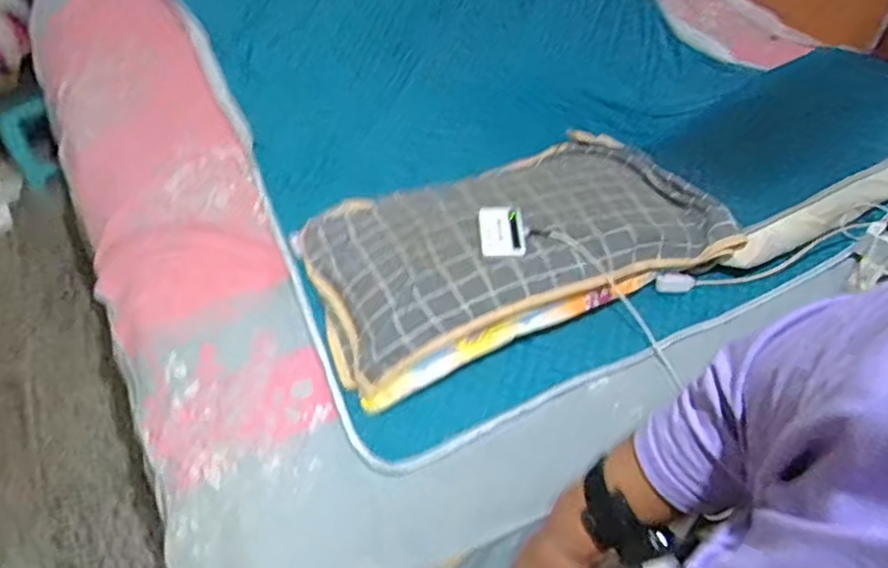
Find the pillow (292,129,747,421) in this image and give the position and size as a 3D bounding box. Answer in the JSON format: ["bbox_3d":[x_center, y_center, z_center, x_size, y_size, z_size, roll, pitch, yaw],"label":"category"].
[{"bbox_3d":[0.097,-0.089,1.102,0.658,0.111,0.406,-22,54,-14],"label":"pillow"}]

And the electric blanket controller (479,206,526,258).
[{"bbox_3d":[0.088,-0.082,1.026,0.065,0.011,0.109,-3,51,0],"label":"electric blanket controller"}]

